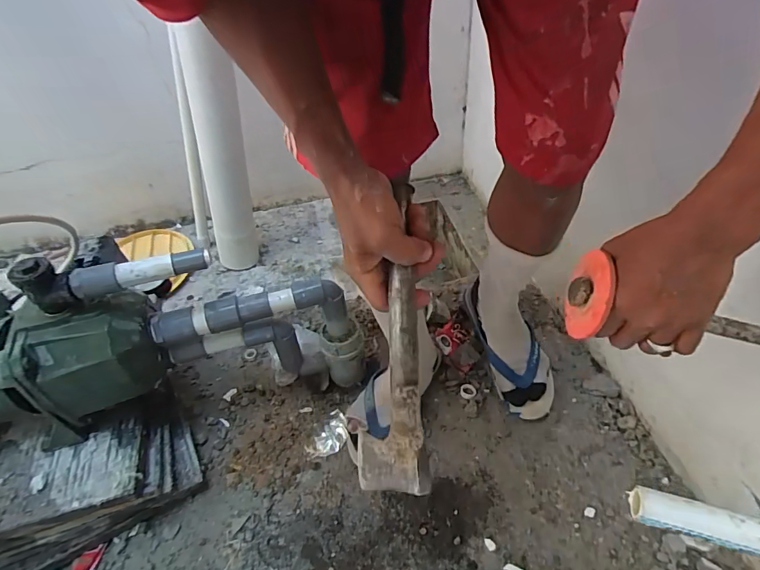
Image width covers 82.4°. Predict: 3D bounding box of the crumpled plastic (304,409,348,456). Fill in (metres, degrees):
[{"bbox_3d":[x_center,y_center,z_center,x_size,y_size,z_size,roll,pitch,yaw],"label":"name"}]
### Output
[{"bbox_3d":[-0.088,0.252,0.728,0.080,0.012,0.057,-36,52,-25],"label":"crumpled plastic"}]

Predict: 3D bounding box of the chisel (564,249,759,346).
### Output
[{"bbox_3d":[0.265,0.026,0.368,0.207,0.065,0.067,11,47,0],"label":"chisel"}]

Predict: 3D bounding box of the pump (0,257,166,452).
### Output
[{"bbox_3d":[-0.483,0.100,0.574,0.318,0.222,0.178,-4,46,3],"label":"pump"}]

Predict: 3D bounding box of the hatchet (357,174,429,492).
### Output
[{"bbox_3d":[0.014,0.031,0.362,0.055,0.030,0.259,1,75,8],"label":"hatchet"}]

